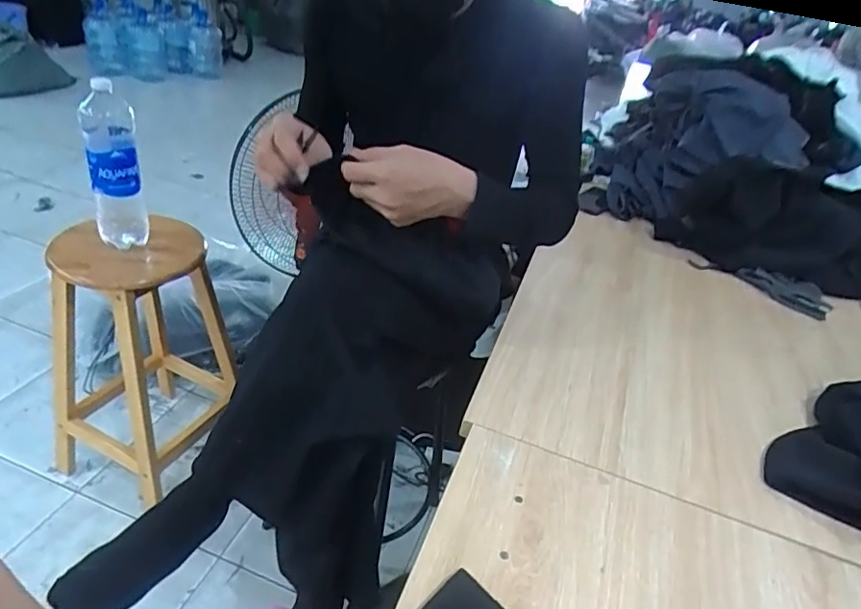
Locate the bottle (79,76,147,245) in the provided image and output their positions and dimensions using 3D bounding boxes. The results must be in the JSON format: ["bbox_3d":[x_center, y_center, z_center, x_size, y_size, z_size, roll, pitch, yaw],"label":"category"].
[{"bbox_3d":[-0.596,-0.255,1.051,0.091,0.304,0.085,-11,39,-29],"label":"bottle"}]

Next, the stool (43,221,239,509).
[{"bbox_3d":[-0.643,0.116,1.288,0.287,0.601,0.344,21,35,16],"label":"stool"}]

